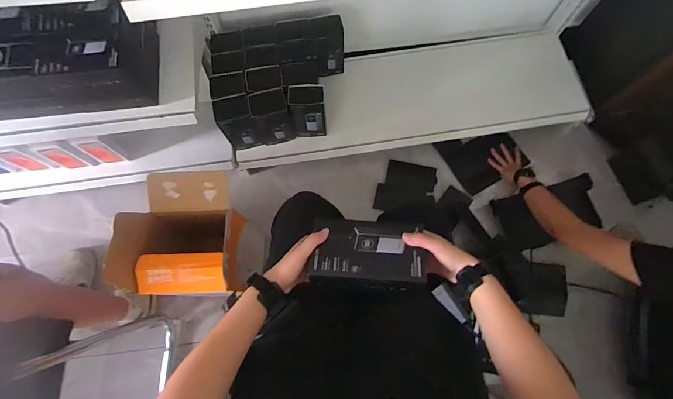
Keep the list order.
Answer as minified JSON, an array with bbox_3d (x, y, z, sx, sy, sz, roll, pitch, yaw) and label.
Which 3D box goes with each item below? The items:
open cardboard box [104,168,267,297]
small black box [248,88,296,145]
[{"bbox_3d":[-0.361,0.092,0.853,0.283,0.255,0.279,-2,73,0],"label":"open cardboard box"},{"bbox_3d":[-0.189,-0.238,0.999,0.104,0.179,0.075,-16,74,-5],"label":"small black box"}]

